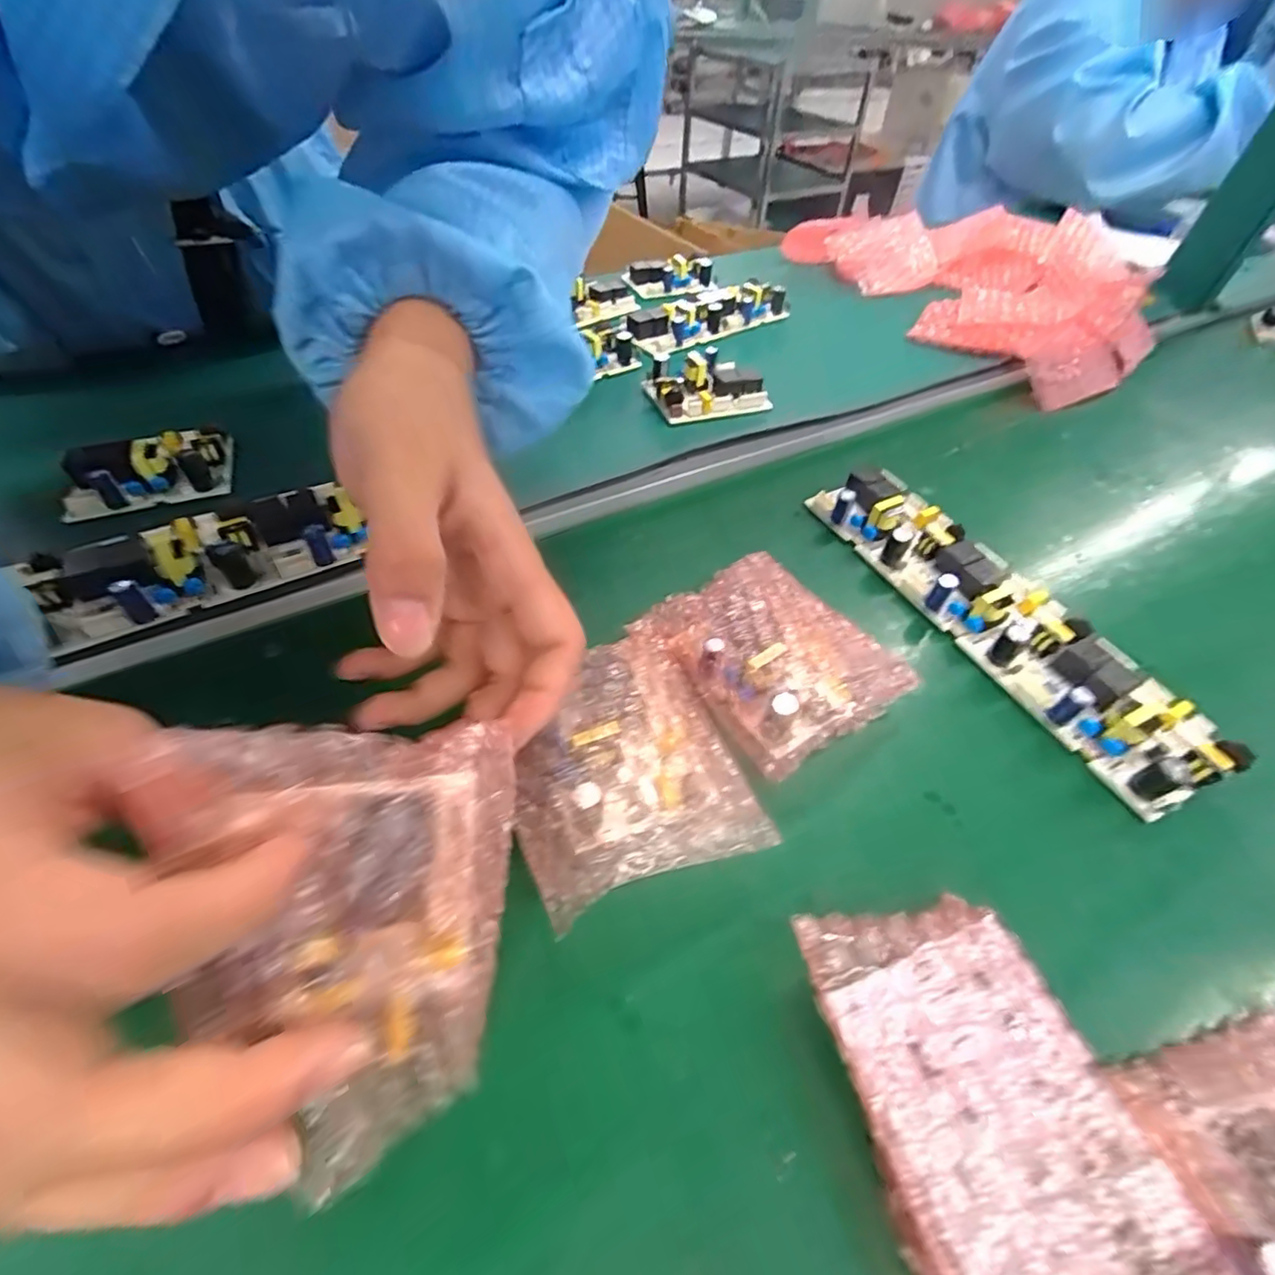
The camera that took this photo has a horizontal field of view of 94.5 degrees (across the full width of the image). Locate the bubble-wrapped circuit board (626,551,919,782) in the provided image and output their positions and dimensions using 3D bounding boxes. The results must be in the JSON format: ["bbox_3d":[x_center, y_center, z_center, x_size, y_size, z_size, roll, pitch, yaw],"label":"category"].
[{"bbox_3d":[0.061,0.010,0.288,0.083,0.046,0.105,-25,57,-23],"label":"bubble-wrapped circuit board"}]

